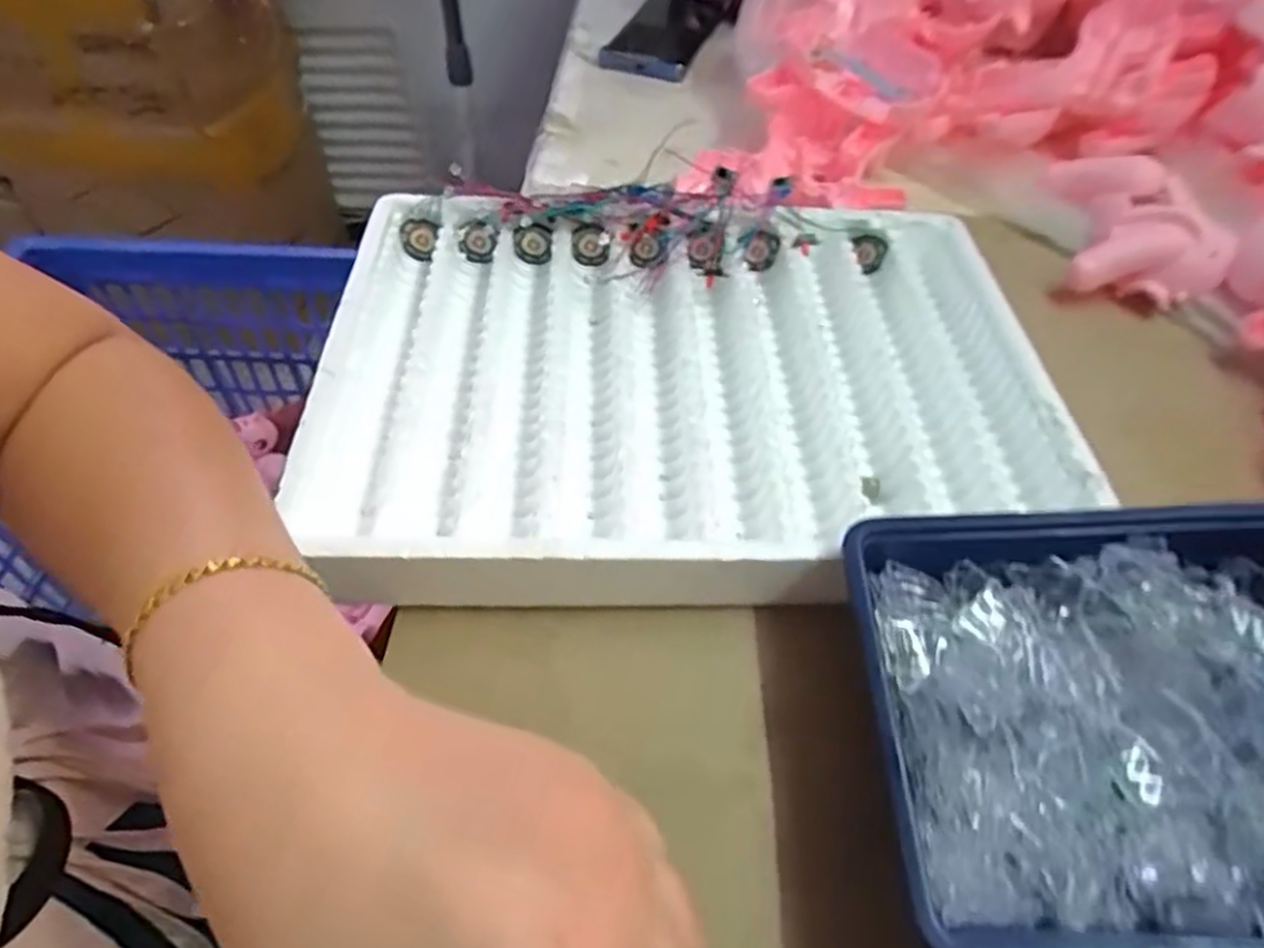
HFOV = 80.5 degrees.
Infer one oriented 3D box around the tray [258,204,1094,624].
[{"bbox_3d":[0.027,-0.050,0.370,0.338,0.034,0.248,1,52,-3],"label":"tray"}]

